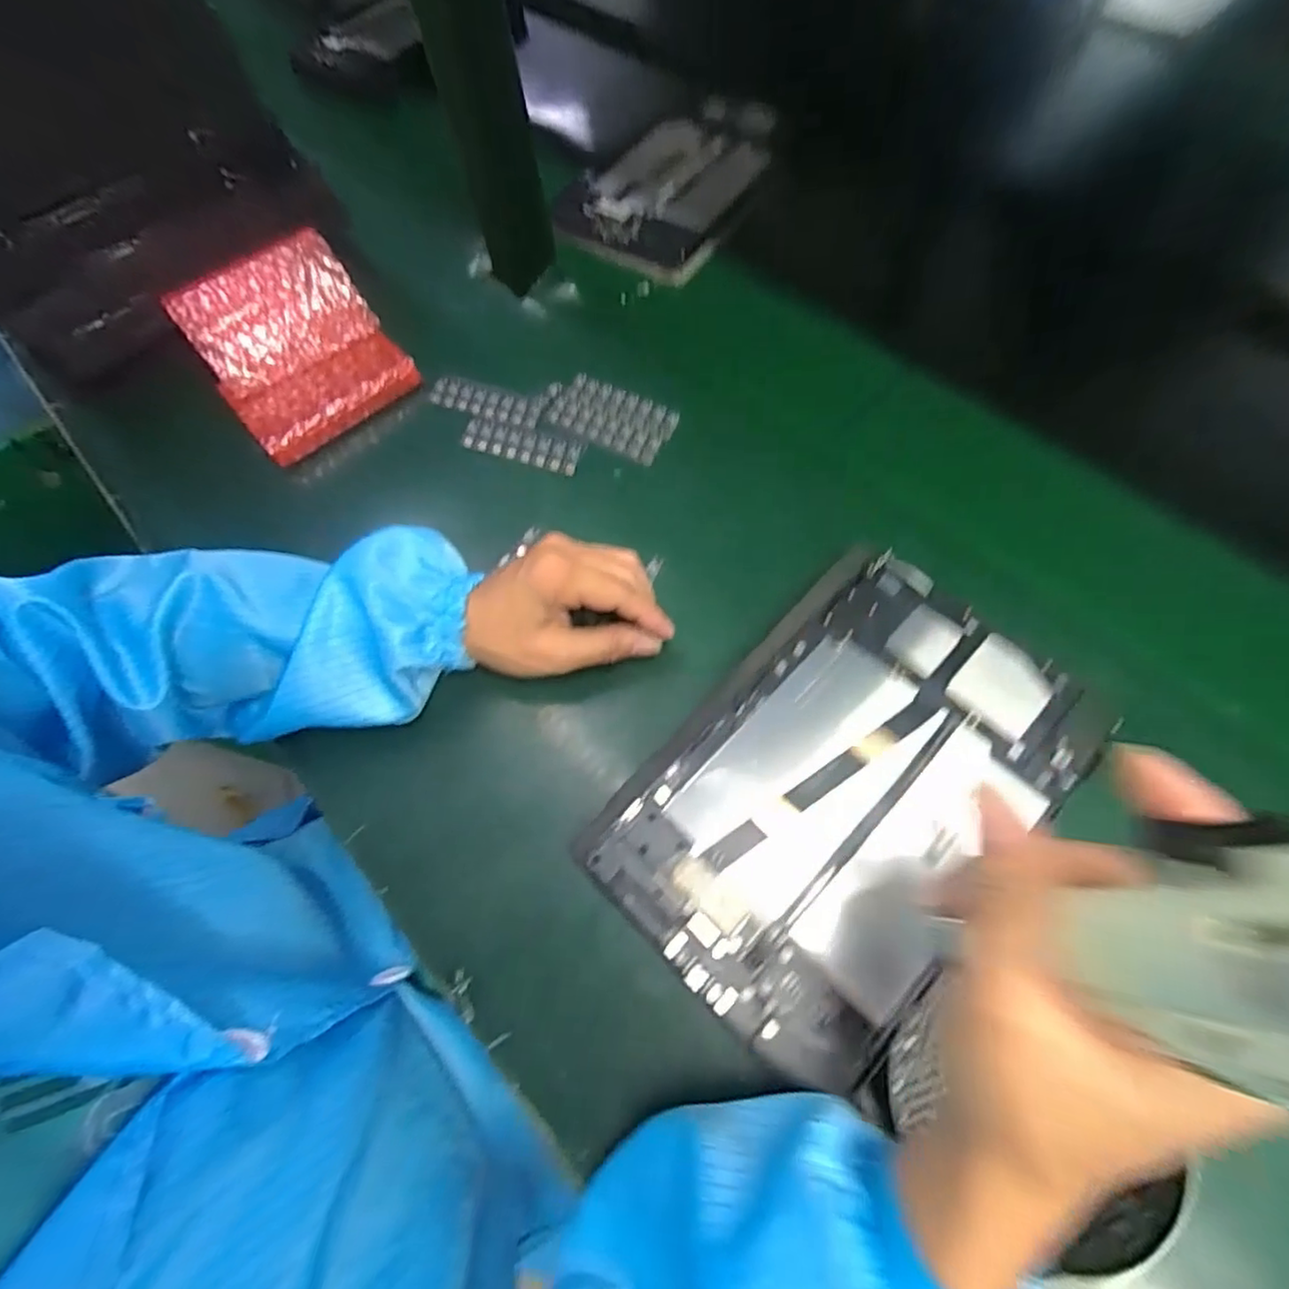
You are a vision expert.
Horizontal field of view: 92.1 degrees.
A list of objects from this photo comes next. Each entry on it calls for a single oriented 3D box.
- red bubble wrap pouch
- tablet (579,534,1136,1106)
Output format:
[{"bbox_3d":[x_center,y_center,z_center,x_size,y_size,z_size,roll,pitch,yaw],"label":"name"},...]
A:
[{"bbox_3d":[-0.261,-0.222,0.468,0.128,0.074,0.121,-36,68,-12],"label":"red bubble wrap pouch"},{"bbox_3d":[0.099,0.066,0.310,0.157,0.016,0.235,41,74,19],"label":"tablet"}]

